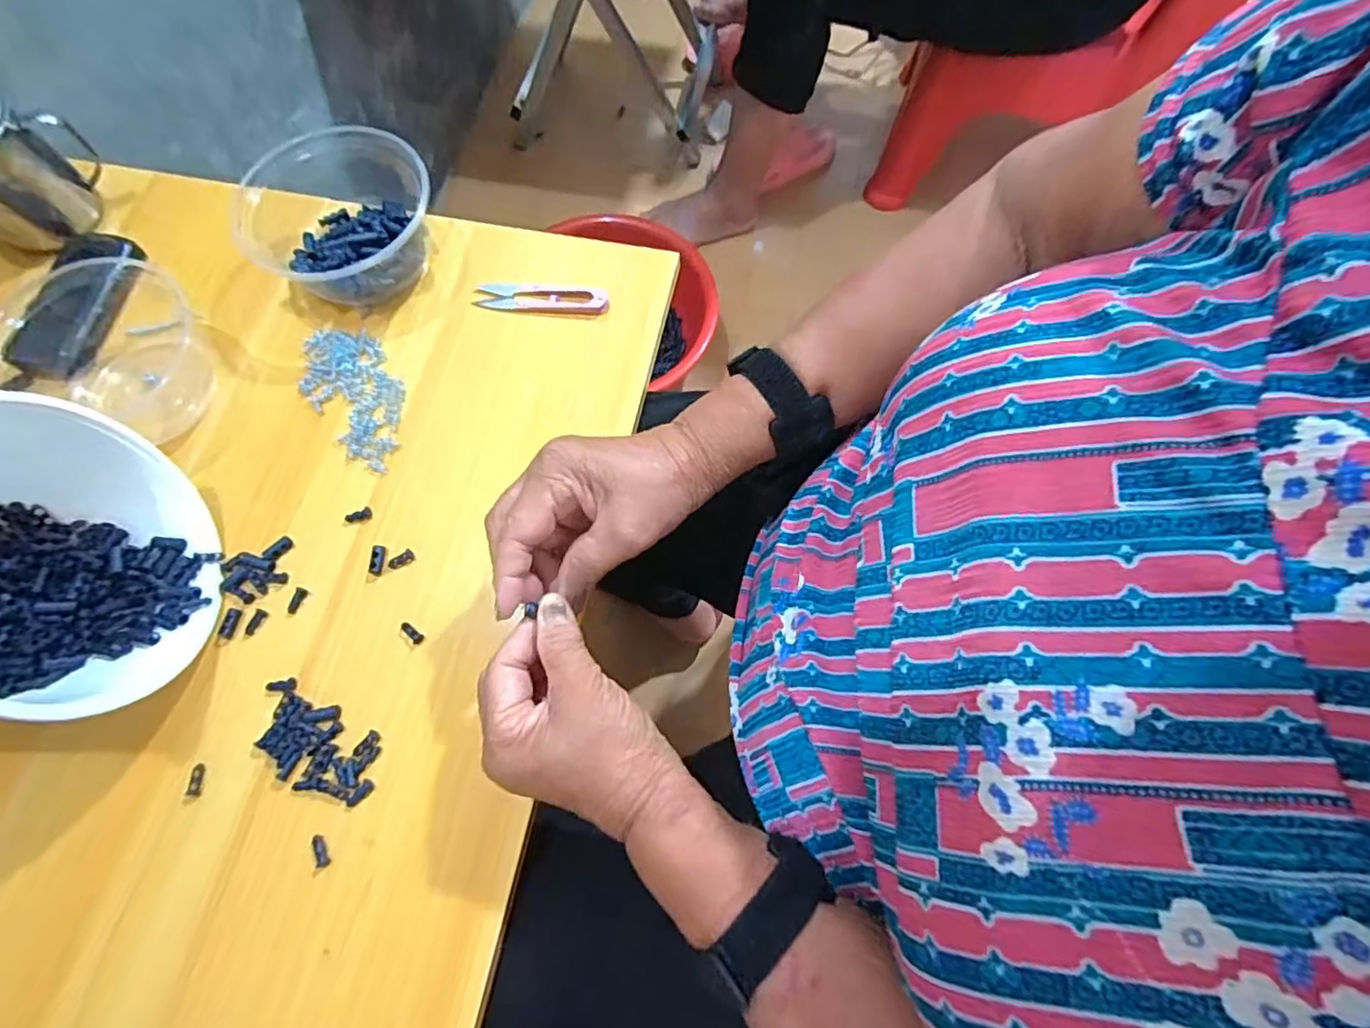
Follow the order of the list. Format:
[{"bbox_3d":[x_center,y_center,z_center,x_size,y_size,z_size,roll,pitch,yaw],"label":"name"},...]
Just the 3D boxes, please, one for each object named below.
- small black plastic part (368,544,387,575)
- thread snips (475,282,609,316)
[{"bbox_3d":[-0.202,0.030,0.403,0.010,0.004,0.020,5,71,1],"label":"small black plastic part"},{"bbox_3d":[-0.110,-0.165,0.469,0.103,0.011,0.020,6,71,1],"label":"thread snips"}]

